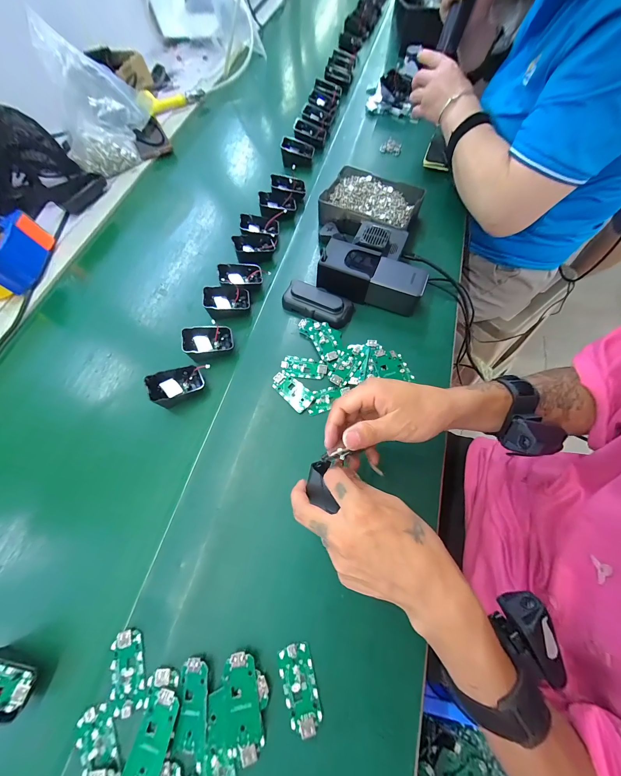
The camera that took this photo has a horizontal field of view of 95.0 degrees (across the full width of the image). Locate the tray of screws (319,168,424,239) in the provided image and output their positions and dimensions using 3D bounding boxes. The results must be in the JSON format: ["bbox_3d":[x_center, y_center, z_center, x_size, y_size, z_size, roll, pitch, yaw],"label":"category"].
[{"bbox_3d":[0.105,-0.319,0.517,0.163,0.056,0.133,22,68,10],"label":"tray of screws"}]

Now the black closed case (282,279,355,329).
[{"bbox_3d":[0.012,-0.132,0.436,0.107,0.023,0.049,23,68,10],"label":"black closed case"}]

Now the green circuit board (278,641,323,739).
[{"bbox_3d":[-0.010,0.281,0.267,0.031,0.006,0.063,-14,67,-6],"label":"green circuit board"}]

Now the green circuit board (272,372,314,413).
[{"bbox_3d":[-0.025,0.003,0.389,0.032,0.006,0.063,-42,72,-16],"label":"green circuit board"}]

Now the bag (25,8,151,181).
[{"bbox_3d":[-0.438,-0.562,0.572,0.196,0.184,0.065,-20,66,-5],"label":"bag"}]

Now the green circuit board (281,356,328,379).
[{"bbox_3d":[-0.009,-0.030,0.406,0.064,0.004,0.032,6,66,3],"label":"green circuit board"}]

